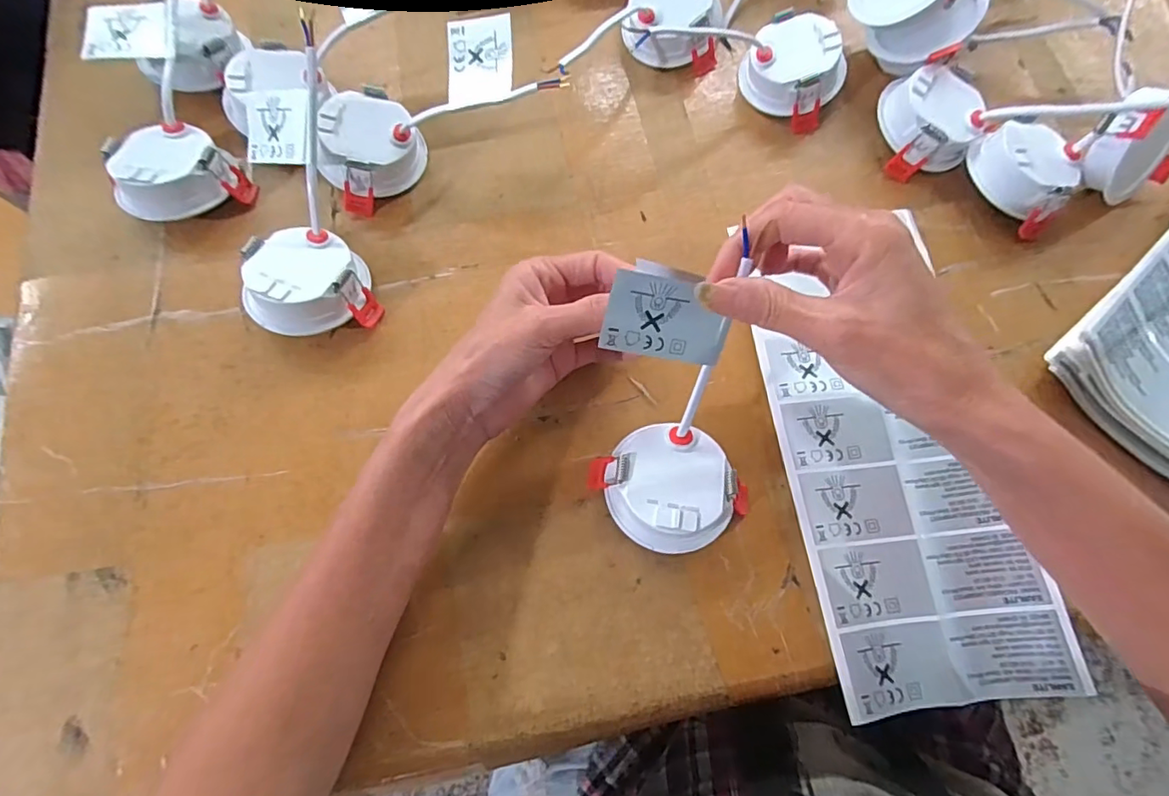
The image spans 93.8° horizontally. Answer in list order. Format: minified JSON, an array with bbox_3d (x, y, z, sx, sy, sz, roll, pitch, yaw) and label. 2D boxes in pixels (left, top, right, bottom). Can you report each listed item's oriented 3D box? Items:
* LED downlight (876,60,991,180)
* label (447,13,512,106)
[{"bbox_3d":[0.238,-0.190,0.375,0.062,0.036,0.063,-6,73,-3],"label":"LED downlight"},{"bbox_3d":[-0.064,-0.207,0.335,0.040,0.004,0.056,-3,84,8],"label":"label"}]

